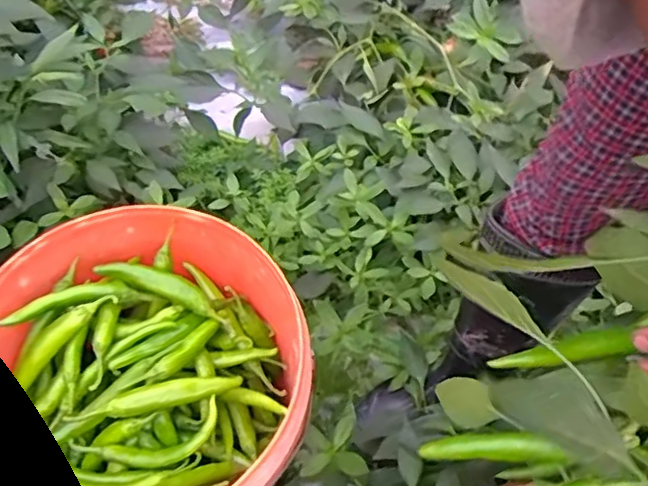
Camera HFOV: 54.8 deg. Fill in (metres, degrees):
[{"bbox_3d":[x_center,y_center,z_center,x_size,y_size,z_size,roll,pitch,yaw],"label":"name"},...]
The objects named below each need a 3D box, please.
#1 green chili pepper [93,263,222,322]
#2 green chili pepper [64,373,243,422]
[{"bbox_3d":[-0.164,0.042,0.629,0.128,0.024,0.024,22,54,-2],"label":"green chili pepper"},{"bbox_3d":[-0.156,0.150,0.591,0.154,0.034,0.022,-14,55,-14],"label":"green chili pepper"}]

